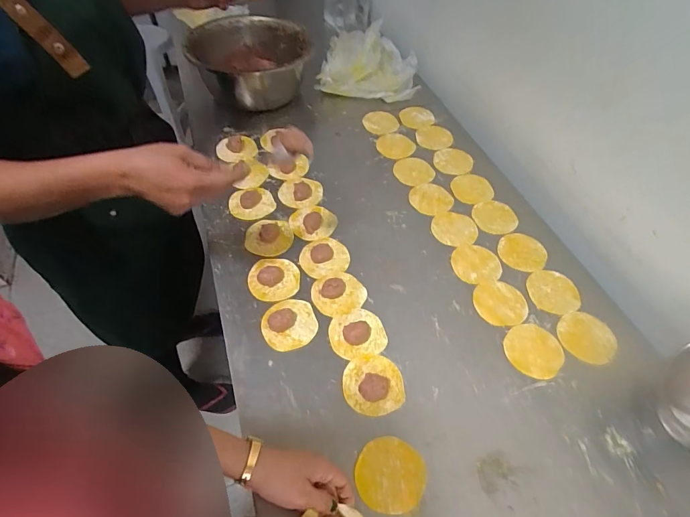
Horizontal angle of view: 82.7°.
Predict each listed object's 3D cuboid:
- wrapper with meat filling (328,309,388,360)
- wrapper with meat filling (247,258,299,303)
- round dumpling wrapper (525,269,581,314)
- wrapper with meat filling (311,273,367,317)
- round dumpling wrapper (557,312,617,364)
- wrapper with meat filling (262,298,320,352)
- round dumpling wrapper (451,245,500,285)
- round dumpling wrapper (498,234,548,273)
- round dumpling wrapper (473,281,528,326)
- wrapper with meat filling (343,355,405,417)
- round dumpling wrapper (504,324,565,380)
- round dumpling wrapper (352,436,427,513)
[{"bbox_3d":[0.019,0.108,0.575,0.080,0.023,0.073,1,54,-1],"label":"wrapper with meat filling"},{"bbox_3d":[-0.116,0.029,0.633,0.081,0.019,0.077,1,54,-1],"label":"wrapper with meat filling"},{"bbox_3d":[0.342,0.055,0.641,0.083,0.006,0.083,1,54,-1],"label":"round dumpling wrapper"},{"bbox_3d":[-0.011,0.048,0.618,0.082,0.029,0.076,1,54,-1],"label":"wrapper with meat filling"},{"bbox_3d":[0.362,0.119,0.589,0.078,0.004,0.080,-2,54,2],"label":"round dumpling wrapper"},{"bbox_3d":[-0.082,0.094,0.584,0.080,0.023,0.077,1,54,-1],"label":"wrapper with meat filling"},{"bbox_3d":[0.223,0.010,0.670,0.081,0.005,0.074,-4,55,5],"label":"round dumpling wrapper"},{"bbox_3d":[0.313,-0.013,0.691,0.079,0.006,0.085,3,55,-4],"label":"round dumpling wrapper"},{"bbox_3d":[0.247,0.071,0.624,0.082,0.004,0.079,1,53,-2],"label":"round dumpling wrapper"},{"bbox_3d":[0.039,0.168,0.529,0.080,0.022,0.078,1,54,-1],"label":"wrapper with meat filling"},{"bbox_3d":[0.278,0.134,0.575,0.078,0.006,0.081,1,54,-1],"label":"round dumpling wrapper"},{"bbox_3d":[0.056,0.263,0.478,0.080,0.006,0.080,-2,62,4],"label":"round dumpling wrapper"}]

